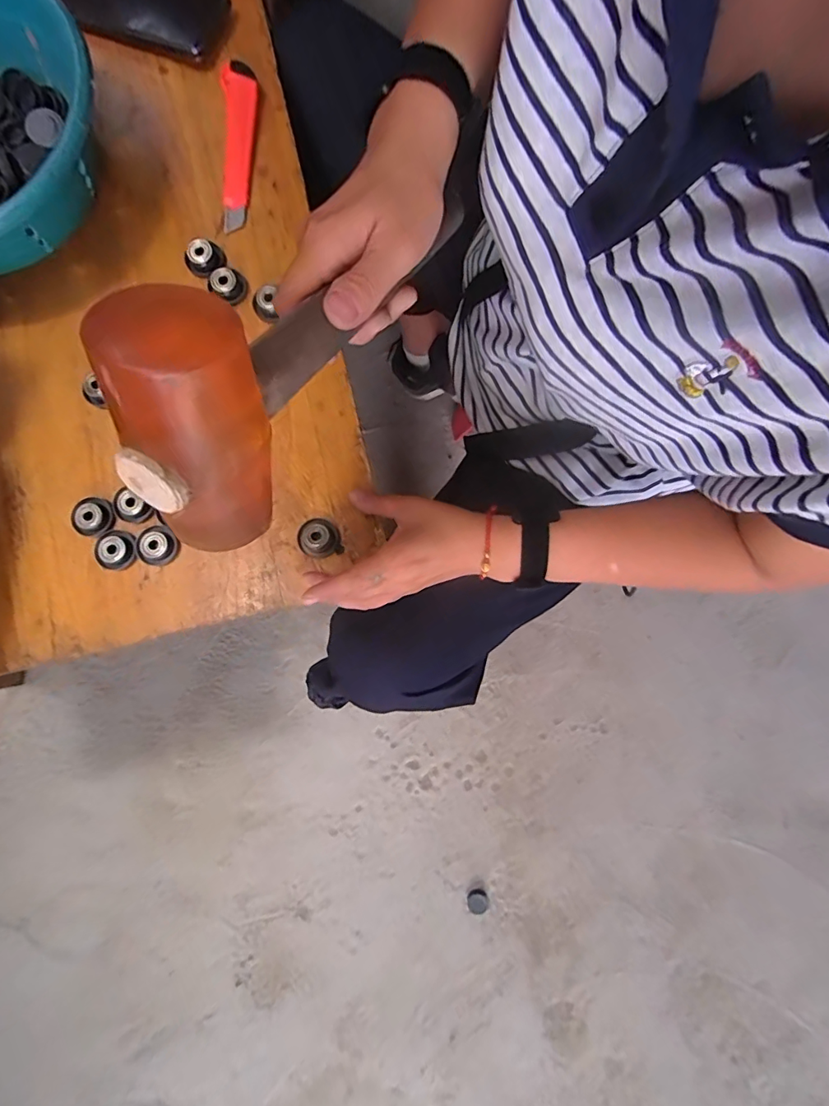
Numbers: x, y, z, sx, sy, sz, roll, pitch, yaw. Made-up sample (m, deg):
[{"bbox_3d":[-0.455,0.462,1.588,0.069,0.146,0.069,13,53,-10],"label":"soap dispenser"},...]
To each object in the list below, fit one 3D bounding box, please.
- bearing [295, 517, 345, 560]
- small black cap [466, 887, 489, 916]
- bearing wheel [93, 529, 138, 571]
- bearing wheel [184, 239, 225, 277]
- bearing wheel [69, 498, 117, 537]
[{"bbox_3d":[-0.079,-0.013,0.401,0.034,0.014,0.033,-14,83,-2],"label":"bearing"},{"bbox_3d":[0.105,0.577,0.810,0.034,0.010,0.034,0,83,-1],"label":"small black cap"},{"bbox_3d":[-0.244,-0.003,0.398,0.029,0.007,0.033,-11,83,-2],"label":"bearing wheel"},{"bbox_3d":[-0.184,-0.259,0.426,0.032,0.013,0.031,0,83,-1],"label":"bearing wheel"},{"bbox_3d":[-0.265,-0.030,0.402,0.032,0.010,0.031,0,83,-1],"label":"bearing wheel"}]

